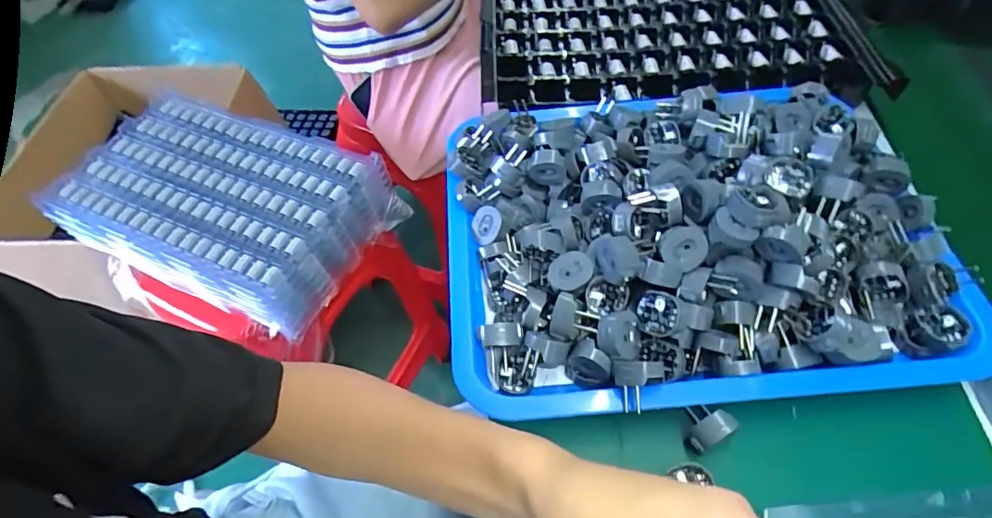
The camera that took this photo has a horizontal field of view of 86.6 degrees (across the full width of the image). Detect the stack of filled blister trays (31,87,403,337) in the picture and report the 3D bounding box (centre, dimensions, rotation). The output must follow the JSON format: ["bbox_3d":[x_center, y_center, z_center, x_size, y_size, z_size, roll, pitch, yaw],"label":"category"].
[{"bbox_3d":[-0.364,-0.075,0.707,0.387,0.111,0.242,19,57,14],"label":"stack of filled blister trays"}]

